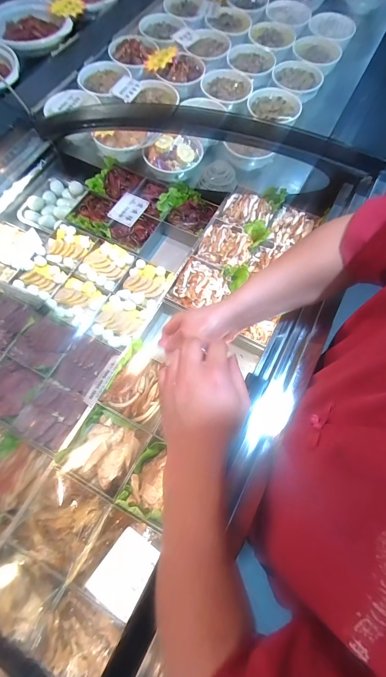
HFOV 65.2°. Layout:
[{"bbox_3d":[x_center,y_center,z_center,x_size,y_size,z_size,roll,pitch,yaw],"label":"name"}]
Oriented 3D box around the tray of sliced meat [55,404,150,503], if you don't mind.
[{"bbox_3d":[-0.159,0.197,0.538,0.123,0.043,0.124,28,72,9],"label":"tray of sliced meat"}]

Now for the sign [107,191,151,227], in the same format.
[{"bbox_3d":[-0.182,-0.372,0.868,0.087,0.009,0.102,28,74,12],"label":"sign"}]

